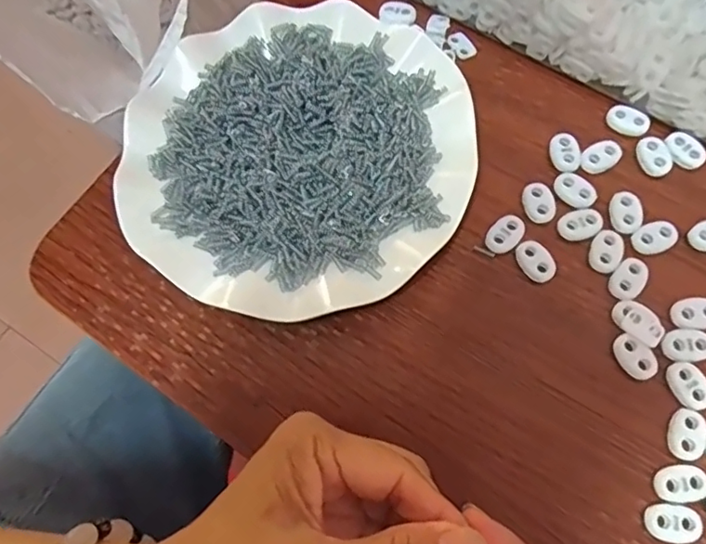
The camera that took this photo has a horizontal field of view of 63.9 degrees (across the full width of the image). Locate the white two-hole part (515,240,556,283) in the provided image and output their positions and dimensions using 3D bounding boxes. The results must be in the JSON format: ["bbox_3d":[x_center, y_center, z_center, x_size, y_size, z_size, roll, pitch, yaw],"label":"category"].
[{"bbox_3d":[0.093,-0.005,0.288,0.014,0.005,0.023,-37,72,-8],"label":"white two-hole part"}]

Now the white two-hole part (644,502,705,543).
[{"bbox_3d":[0.139,0.108,0.243,0.024,0.004,0.015,7,72,7],"label":"white two-hole part"}]

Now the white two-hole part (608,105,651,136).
[{"bbox_3d":[0.151,-0.083,0.311,0.022,0.004,0.016,27,75,13],"label":"white two-hole part"}]

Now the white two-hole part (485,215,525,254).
[{"bbox_3d":[0.080,-0.020,0.294,0.015,0.004,0.023,40,79,16],"label":"white two-hole part"}]

